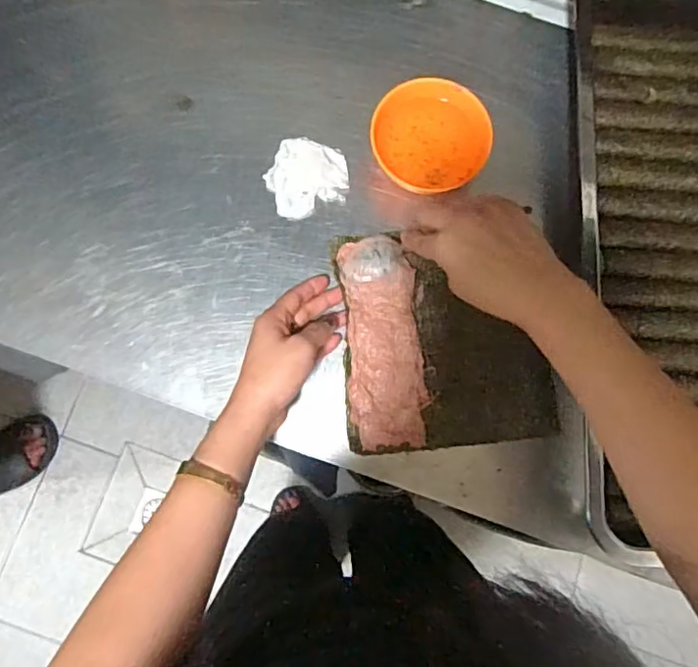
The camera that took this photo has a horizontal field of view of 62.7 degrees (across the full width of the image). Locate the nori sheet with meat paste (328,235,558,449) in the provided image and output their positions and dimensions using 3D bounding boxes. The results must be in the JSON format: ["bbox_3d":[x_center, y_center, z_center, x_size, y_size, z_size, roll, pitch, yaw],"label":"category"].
[{"bbox_3d":[0.084,0.002,0.512,0.178,0.028,0.193,-5,81,-3],"label":"nori sheet with meat paste"}]

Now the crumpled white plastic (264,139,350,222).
[{"bbox_3d":[-0.040,-0.151,0.545,0.075,0.006,0.073,-22,82,-6],"label":"crumpled white plastic"}]

